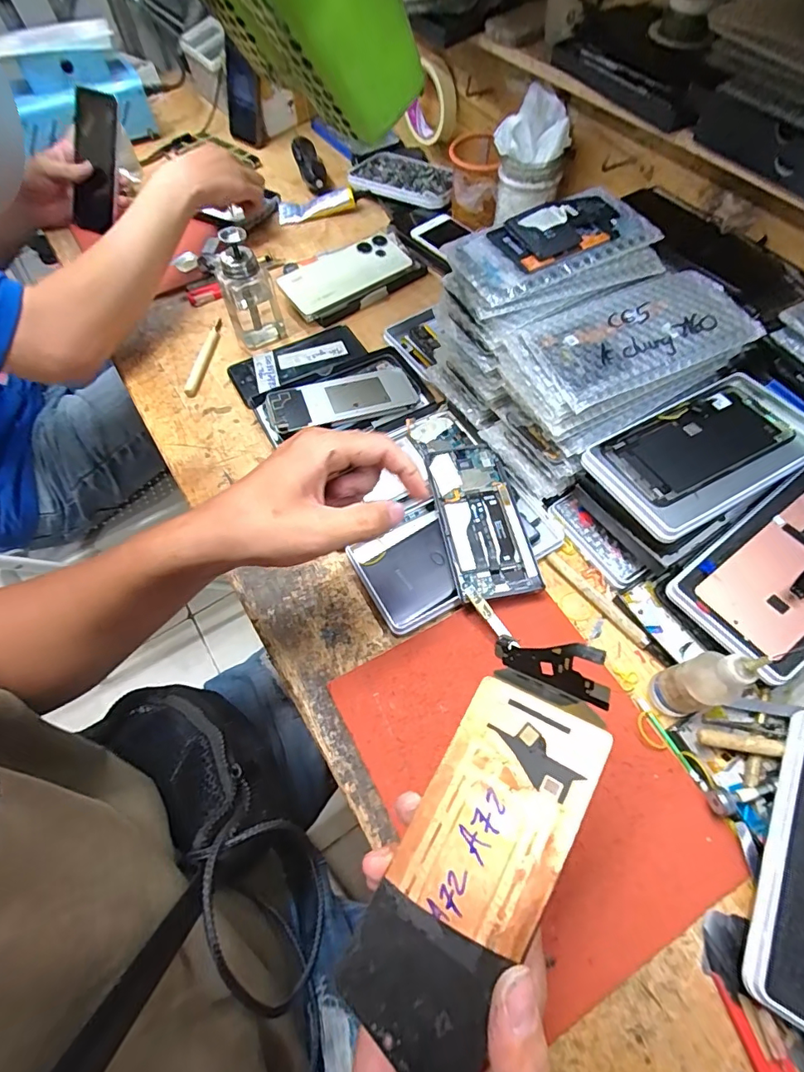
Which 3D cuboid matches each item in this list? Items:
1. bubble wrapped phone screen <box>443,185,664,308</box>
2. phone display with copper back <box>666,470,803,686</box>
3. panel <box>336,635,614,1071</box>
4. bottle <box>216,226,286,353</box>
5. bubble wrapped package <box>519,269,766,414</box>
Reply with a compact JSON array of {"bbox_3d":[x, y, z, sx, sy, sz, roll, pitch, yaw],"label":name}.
[{"bbox_3d":[0.127,-0.256,0.415,0.168,0.023,0.080,-25,75,-6],"label":"bubble wrapped phone screen"},{"bbox_3d":[0.315,0.023,0.391,0.187,0.008,0.100,-36,63,-11],"label":"phone display with copper back"},{"bbox_3d":[0.034,0.132,0.219,0.068,0.020,0.177,17,68,43],"label":"panel"},{"bbox_3d":[-0.184,-0.292,0.568,0.061,0.124,0.065,-18,62,-8],"label":"bottle"},{"bbox_3d":[0.194,-0.167,0.399,0.173,0.014,0.090,-22,63,-10],"label":"bubble wrapped package"}]

